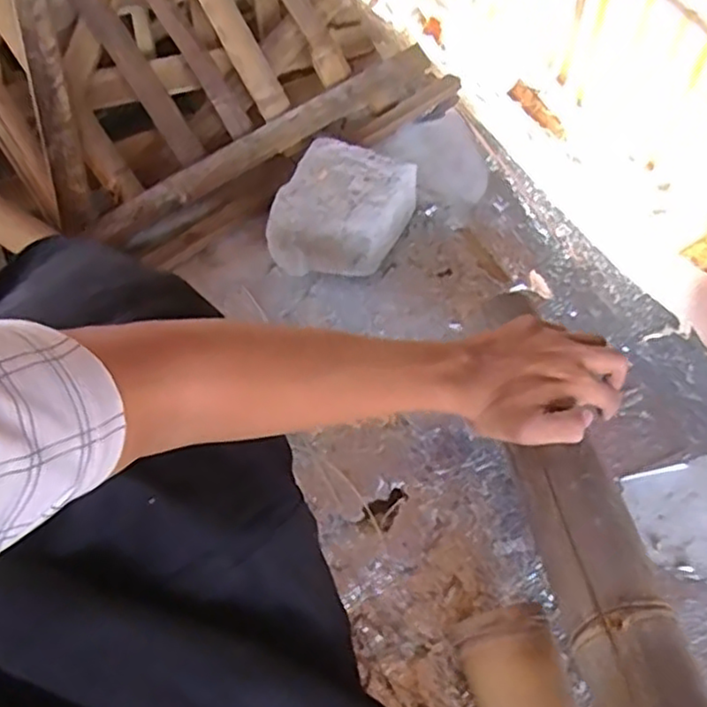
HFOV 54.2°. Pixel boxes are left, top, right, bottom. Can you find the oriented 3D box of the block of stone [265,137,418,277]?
[{"bbox_3d":[-0.012,-0.145,0.712,0.119,0.067,0.132,19,62,12],"label":"block of stone"}]

